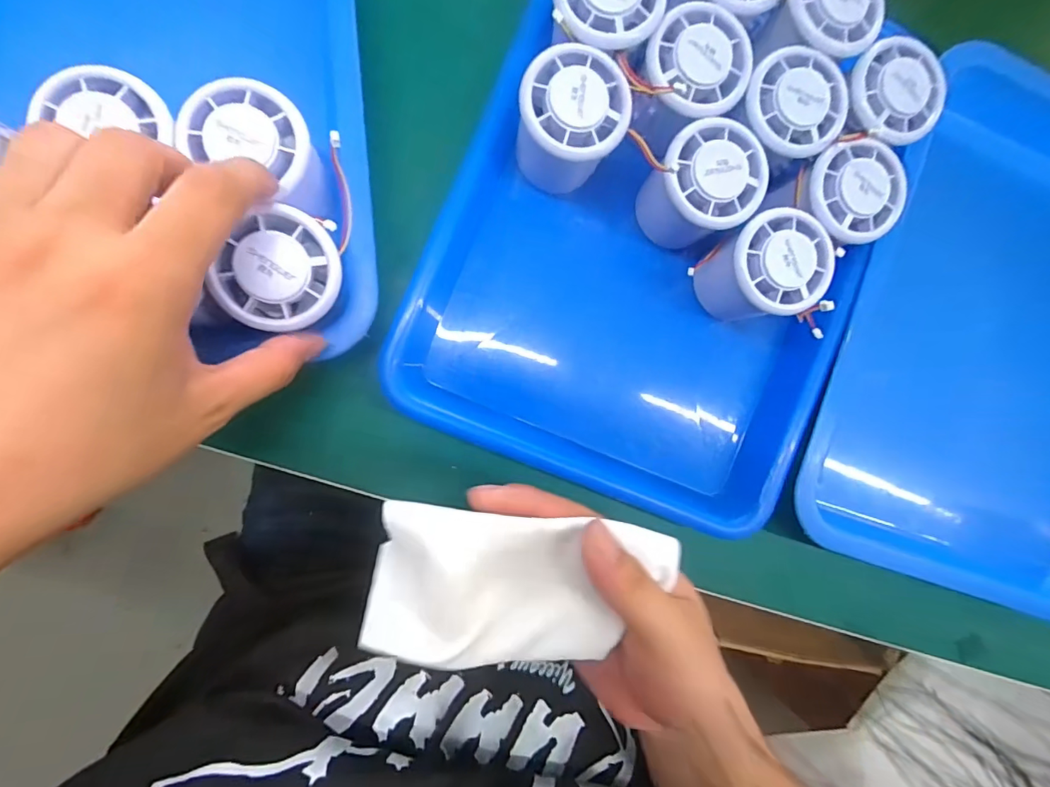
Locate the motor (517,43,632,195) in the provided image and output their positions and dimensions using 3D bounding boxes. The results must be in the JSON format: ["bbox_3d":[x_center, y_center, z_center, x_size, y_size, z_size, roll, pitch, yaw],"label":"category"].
[{"bbox_3d":[0.022,-0.145,0.257,0.054,0.052,0.052,0,90,-9],"label":"motor"}]

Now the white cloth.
[{"bbox_3d":[0.001,0.087,0.210,0.133,0.026,0.066,10,89,-9],"label":"white cloth"}]

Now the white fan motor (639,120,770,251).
[{"bbox_3d":[0.097,-0.115,0.270,0.056,0.056,0.055,34,85,-8],"label":"white fan motor"}]

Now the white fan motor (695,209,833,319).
[{"bbox_3d":[0.137,-0.072,0.273,0.051,0.053,0.053,0,90,-9],"label":"white fan motor"}]

